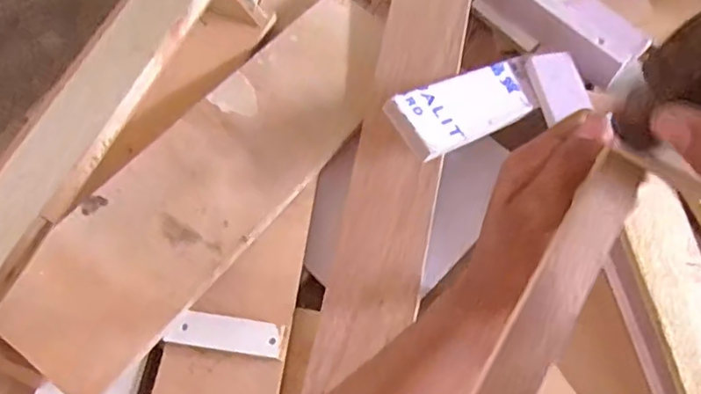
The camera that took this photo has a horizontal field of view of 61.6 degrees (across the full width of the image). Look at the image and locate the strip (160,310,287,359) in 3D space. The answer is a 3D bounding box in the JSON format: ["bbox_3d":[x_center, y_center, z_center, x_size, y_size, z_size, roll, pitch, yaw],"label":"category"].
[{"bbox_3d":[-0.122,0.138,0.588,0.114,0.011,0.034,10,87,-2],"label":"strip"}]

